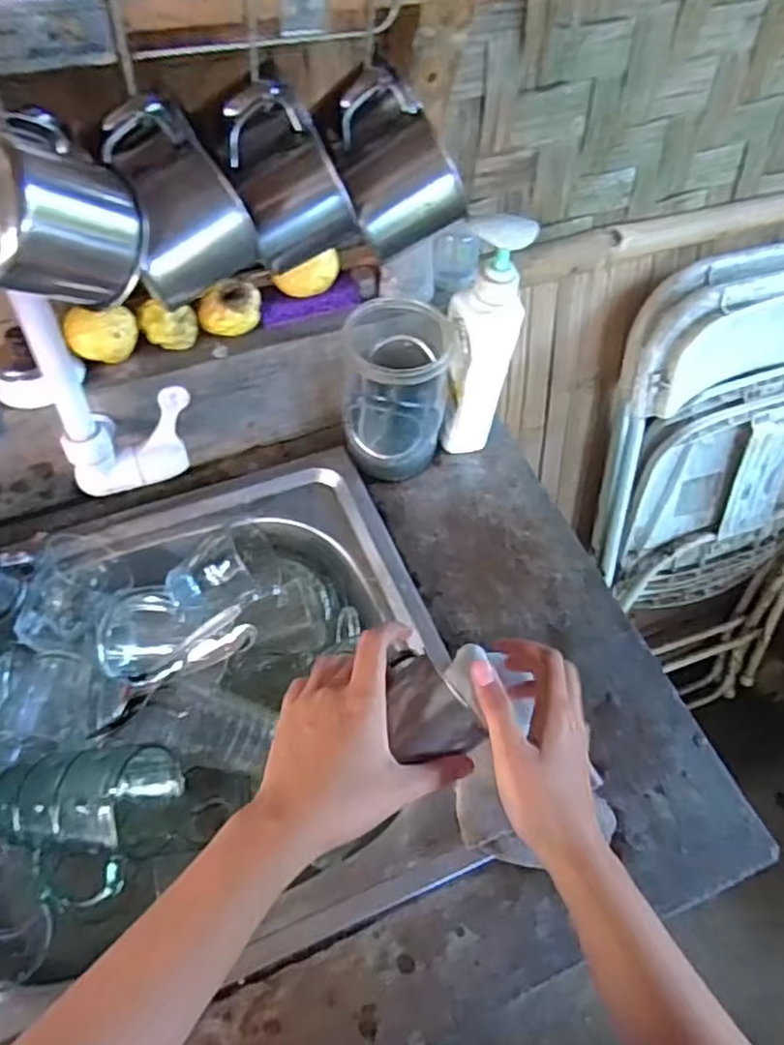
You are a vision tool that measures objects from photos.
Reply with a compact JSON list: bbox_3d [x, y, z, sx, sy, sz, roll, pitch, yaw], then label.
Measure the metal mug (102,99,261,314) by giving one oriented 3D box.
[{"bbox_3d":[-0.114,-0.174,0.370,0.059,0.060,0.089,-20,60,-16],"label":"metal mug"}]

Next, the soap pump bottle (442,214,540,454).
[{"bbox_3d":[0.076,-0.158,0.629,0.068,0.238,0.049,18,57,8],"label":"soap pump bottle"}]

